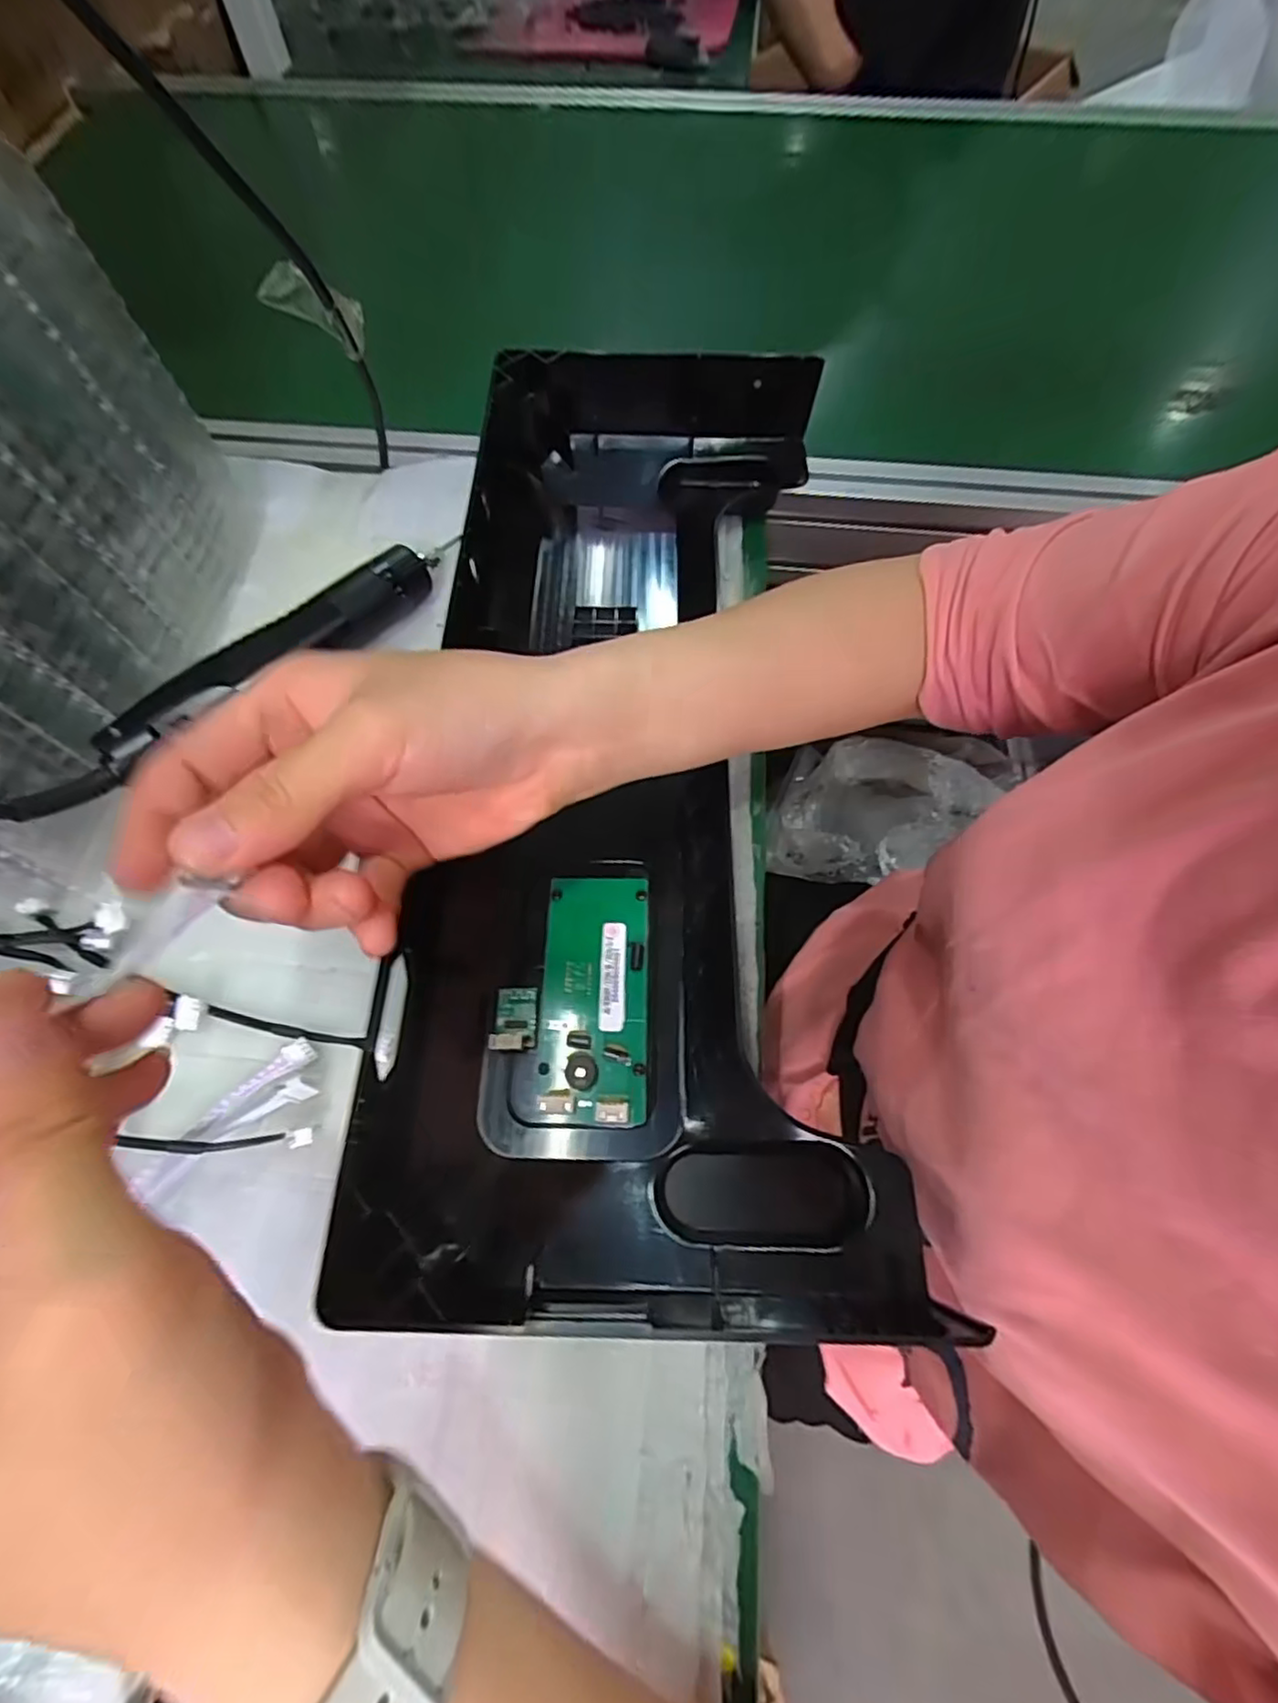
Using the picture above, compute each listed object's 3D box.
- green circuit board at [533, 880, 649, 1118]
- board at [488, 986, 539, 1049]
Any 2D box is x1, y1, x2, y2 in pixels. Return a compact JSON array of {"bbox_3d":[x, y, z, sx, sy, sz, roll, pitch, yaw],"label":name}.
[{"bbox_3d":[-0.020,0.063,0.295,0.046,0.014,0.107,1,64,-1],"label":"green circuit board"},{"bbox_3d":[-0.054,0.073,0.289,0.018,0.009,0.028,1,65,1],"label":"board"}]

